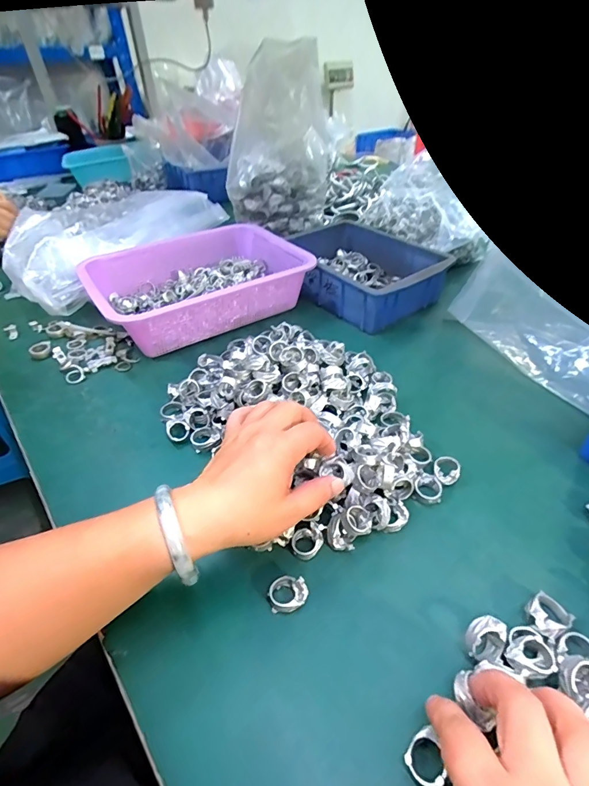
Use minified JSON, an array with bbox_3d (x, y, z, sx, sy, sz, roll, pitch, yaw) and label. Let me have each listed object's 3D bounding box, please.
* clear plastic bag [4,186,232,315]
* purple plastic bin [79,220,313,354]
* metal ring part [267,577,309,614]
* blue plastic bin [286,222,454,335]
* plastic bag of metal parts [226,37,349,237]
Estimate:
[{"bbox_3d":[-0.317,-0.273,0.701,0.209,0.099,0.349,29,48,31],"label":"clear plastic bag"},{"bbox_3d":[-0.143,-0.170,0.614,0.289,0.075,0.236,-28,47,-29],"label":"purple plastic bin"},{"bbox_3d":[-0.005,0.148,0.293,0.029,0.015,0.022,4,40,5],"label":"metal ring part"},{"bbox_3d":[0.101,-0.200,0.658,0.184,0.078,0.257,-26,46,-28],"label":"blue plastic bin"},{"bbox_3d":[-0.012,-0.463,0.739,0.169,0.276,0.235,8,42,10],"label":"plastic bag of metal parts"}]

